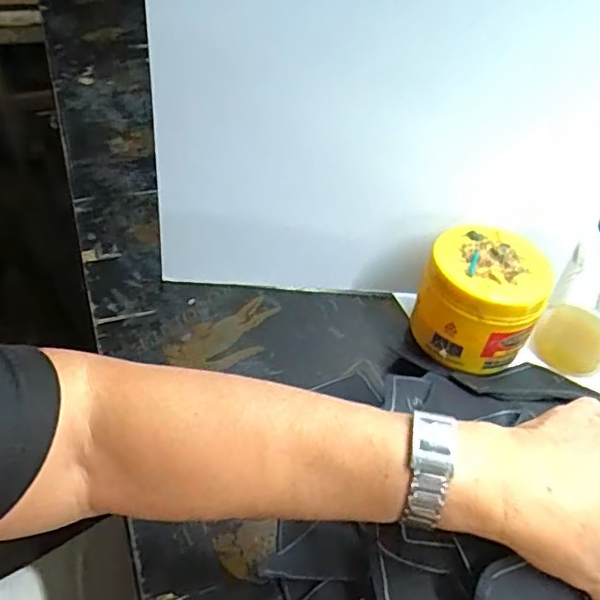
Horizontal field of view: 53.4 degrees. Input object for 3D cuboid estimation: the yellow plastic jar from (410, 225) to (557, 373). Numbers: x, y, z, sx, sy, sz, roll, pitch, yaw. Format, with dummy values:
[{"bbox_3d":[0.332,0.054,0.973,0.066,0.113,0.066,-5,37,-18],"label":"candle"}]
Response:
[{"bbox_3d":[0.144,0.004,0.491,0.091,0.097,0.088,4,44,-3],"label":"yellow plastic jar"}]

